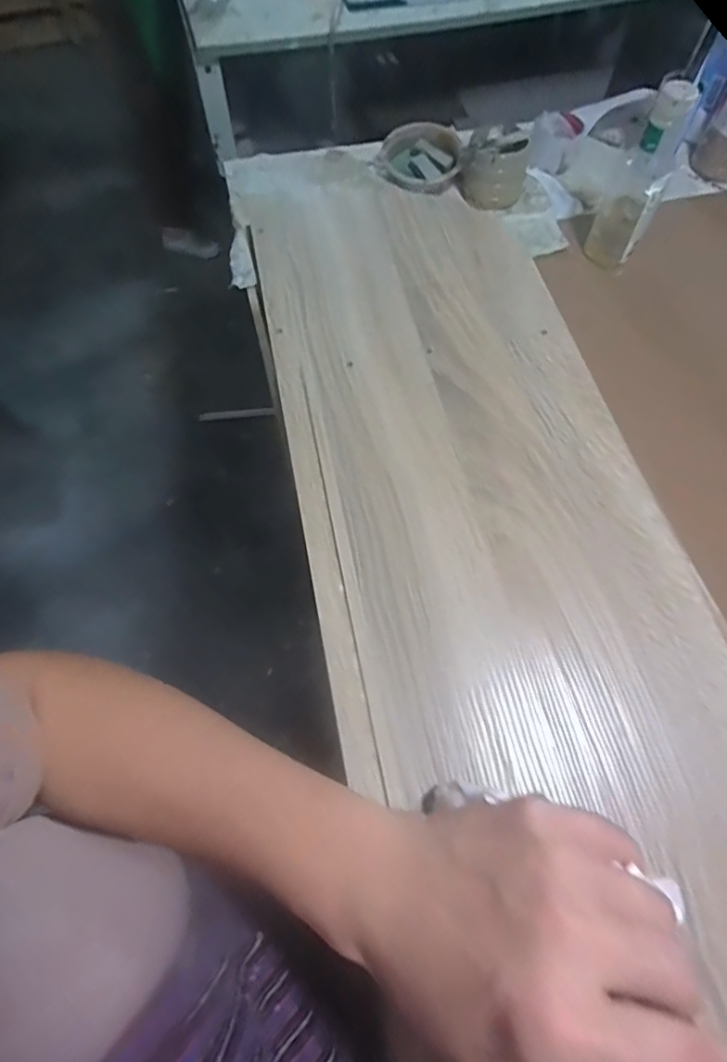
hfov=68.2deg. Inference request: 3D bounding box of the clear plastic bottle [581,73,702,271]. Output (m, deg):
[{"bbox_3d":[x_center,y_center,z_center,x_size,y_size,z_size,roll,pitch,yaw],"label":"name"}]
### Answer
[{"bbox_3d":[0.346,-0.436,0.682,0.069,0.211,0.043,25,66,13],"label":"clear plastic bottle"}]

